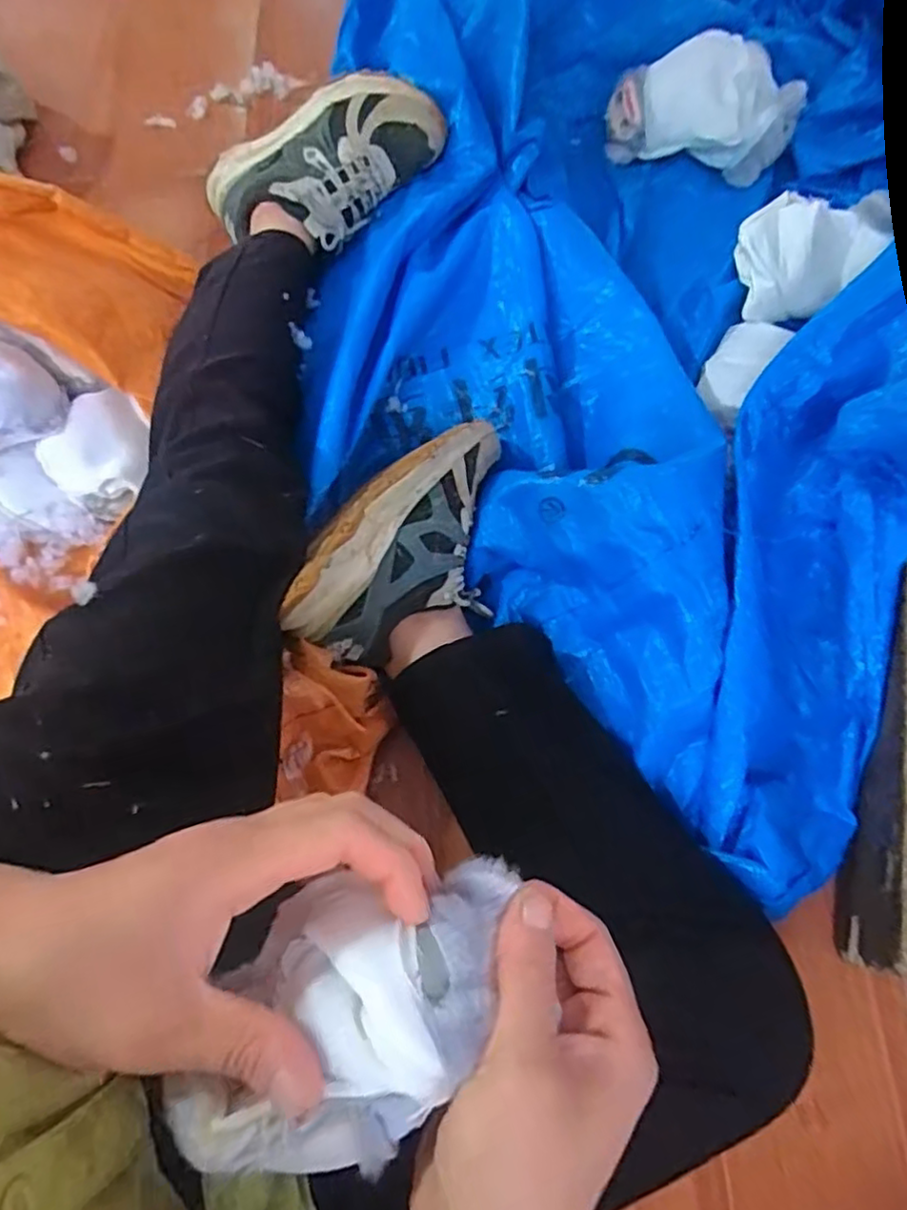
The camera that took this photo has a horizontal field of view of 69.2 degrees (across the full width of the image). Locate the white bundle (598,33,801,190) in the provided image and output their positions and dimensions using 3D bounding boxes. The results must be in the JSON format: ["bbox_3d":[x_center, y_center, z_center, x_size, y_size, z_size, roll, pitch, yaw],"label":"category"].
[{"bbox_3d":[0.290,-0.577,0.772,0.209,0.102,0.094,3,69,2],"label":"white bundle"}]

